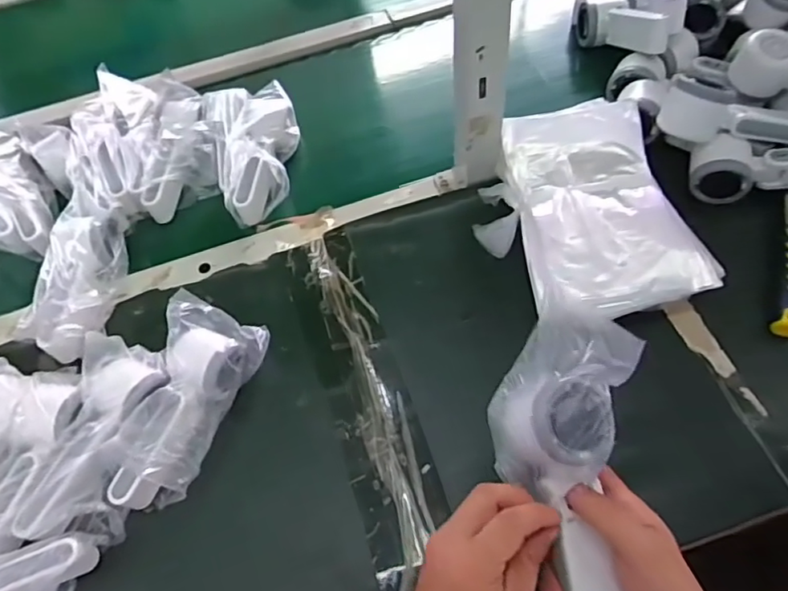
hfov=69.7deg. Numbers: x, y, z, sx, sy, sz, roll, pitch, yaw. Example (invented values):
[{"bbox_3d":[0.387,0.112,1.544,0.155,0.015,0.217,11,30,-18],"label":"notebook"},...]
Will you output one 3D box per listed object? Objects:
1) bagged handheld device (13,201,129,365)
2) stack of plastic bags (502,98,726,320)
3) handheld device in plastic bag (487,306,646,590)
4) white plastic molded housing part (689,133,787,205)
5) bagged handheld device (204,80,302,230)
[{"bbox_3d":[-0.330,-0.019,0.601,0.069,0.065,0.178,-8,59,1],"label":"bagged handheld device"},{"bbox_3d":[0.206,-0.092,0.574,0.179,0.061,0.243,-8,59,1],"label":"stack of plastic bags"},{"bbox_3d":[0.123,0.113,0.385,0.106,0.051,0.216,1,74,4],"label":"handheld device in plastic bag"},{"bbox_3d":[0.395,-0.134,0.577,0.166,0.051,0.050,-1,61,22],"label":"white plastic molded housing part"},{"bbox_3d":[-0.164,-0.186,0.678,0.102,0.070,0.172,-18,60,-5],"label":"bagged handheld device"}]

